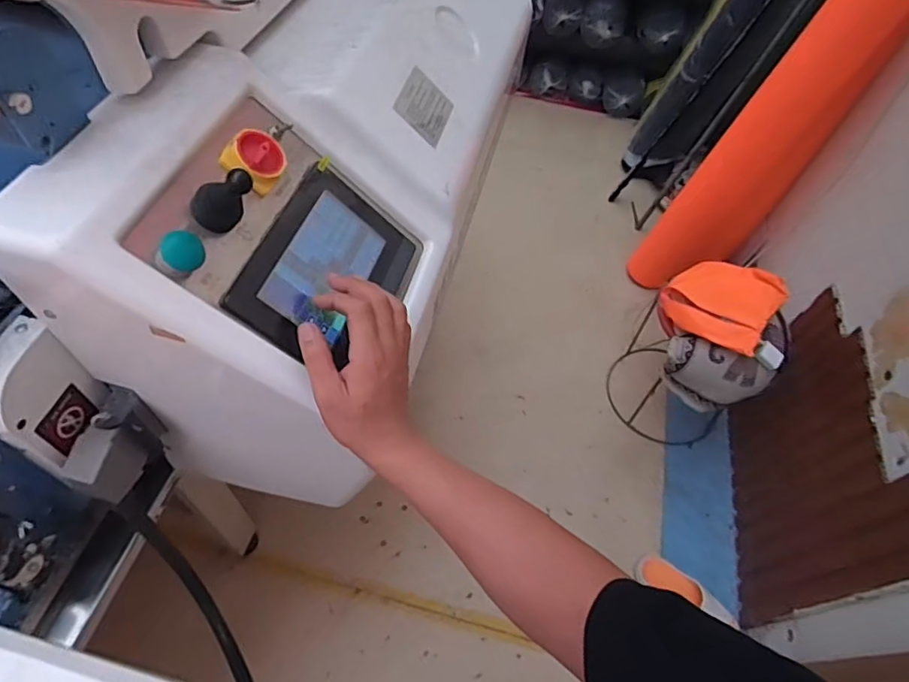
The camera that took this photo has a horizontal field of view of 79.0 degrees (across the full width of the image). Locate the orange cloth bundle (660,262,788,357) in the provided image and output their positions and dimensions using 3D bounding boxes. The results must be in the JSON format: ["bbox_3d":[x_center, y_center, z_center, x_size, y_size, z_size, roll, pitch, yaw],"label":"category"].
[{"bbox_3d":[0.698,-0.094,1.466,0.257,0.136,0.284,36,60,18],"label":"orange cloth bundle"}]

